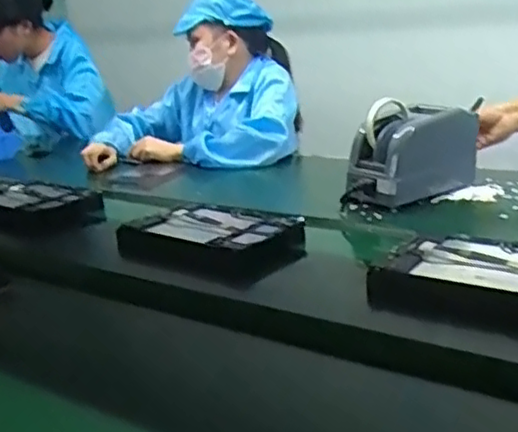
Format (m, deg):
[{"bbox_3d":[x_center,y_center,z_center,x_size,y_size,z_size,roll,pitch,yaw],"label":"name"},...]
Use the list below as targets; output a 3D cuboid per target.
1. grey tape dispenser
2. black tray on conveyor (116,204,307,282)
[{"bbox_3d":[0.251,-0.103,1.105,0.226,0.141,0.101,-17,23,-29],"label":"grey tape dispenser"},{"bbox_3d":[-0.071,0.042,1.012,0.278,0.056,0.165,12,26,40],"label":"black tray on conveyor"}]

